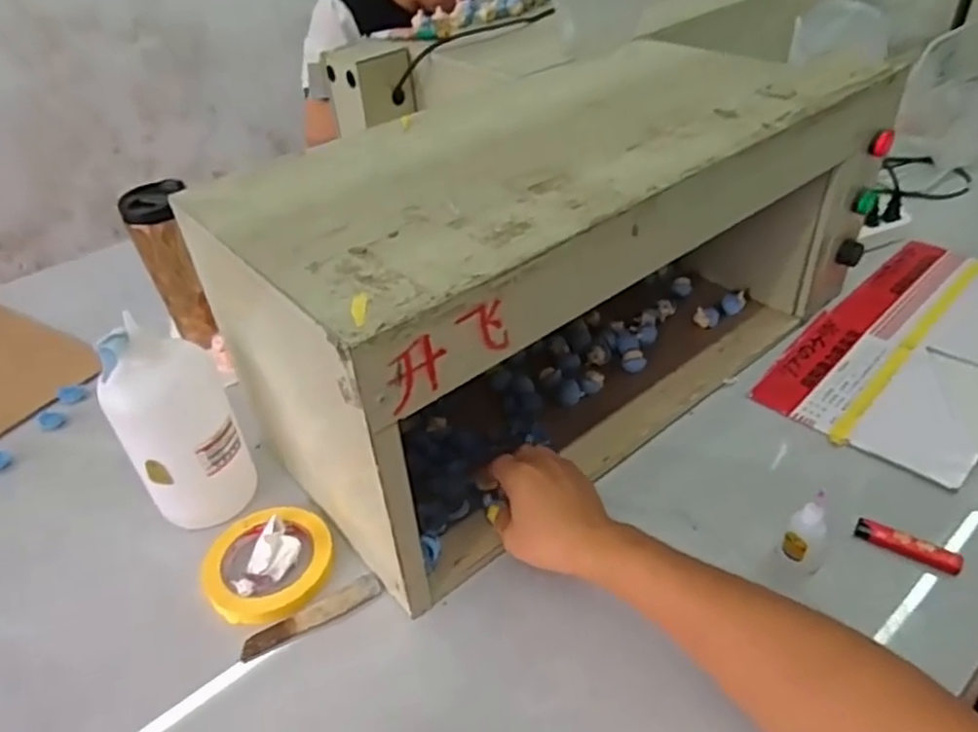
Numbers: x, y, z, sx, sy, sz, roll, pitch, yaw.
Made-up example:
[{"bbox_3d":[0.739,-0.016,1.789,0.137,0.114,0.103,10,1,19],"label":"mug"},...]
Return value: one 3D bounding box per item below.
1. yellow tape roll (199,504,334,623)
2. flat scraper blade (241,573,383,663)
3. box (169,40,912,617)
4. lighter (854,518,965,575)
[{"bbox_3d":[-0.194,0.171,0.604,0.108,0.019,0.103,-3,39,2],"label":"yellow tape roll"},{"bbox_3d":[-0.146,0.206,0.567,0.117,0.004,0.023,-23,43,-20],"label":"flat scraper blade"},{"bbox_3d":[0.084,-0.102,0.693,0.619,0.278,0.269,-31,46,-28],"label":"box"},{"bbox_3d":[0.353,0.150,0.577,0.079,0.014,0.019,20,46,27],"label":"lighter"}]

